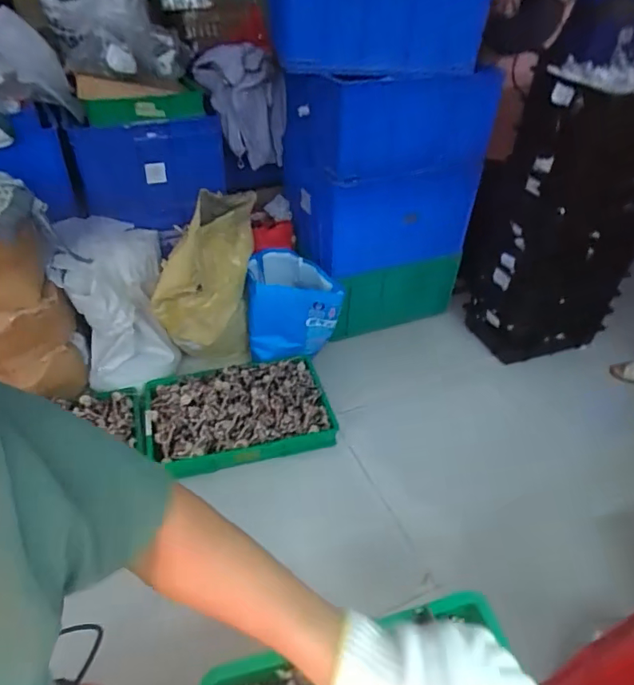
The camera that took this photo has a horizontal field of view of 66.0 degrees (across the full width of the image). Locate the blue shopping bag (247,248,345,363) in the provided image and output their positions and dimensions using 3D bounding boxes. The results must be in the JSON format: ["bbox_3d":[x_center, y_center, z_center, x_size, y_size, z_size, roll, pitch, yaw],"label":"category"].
[{"bbox_3d":[-0.080,-0.129,1.718,0.319,0.291,0.248,-2,39,-4],"label":"blue shopping bag"}]

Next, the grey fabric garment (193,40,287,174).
[{"bbox_3d":[-0.258,-0.787,1.683,0.285,0.383,0.228,-5,39,-7],"label":"grey fabric garment"}]

